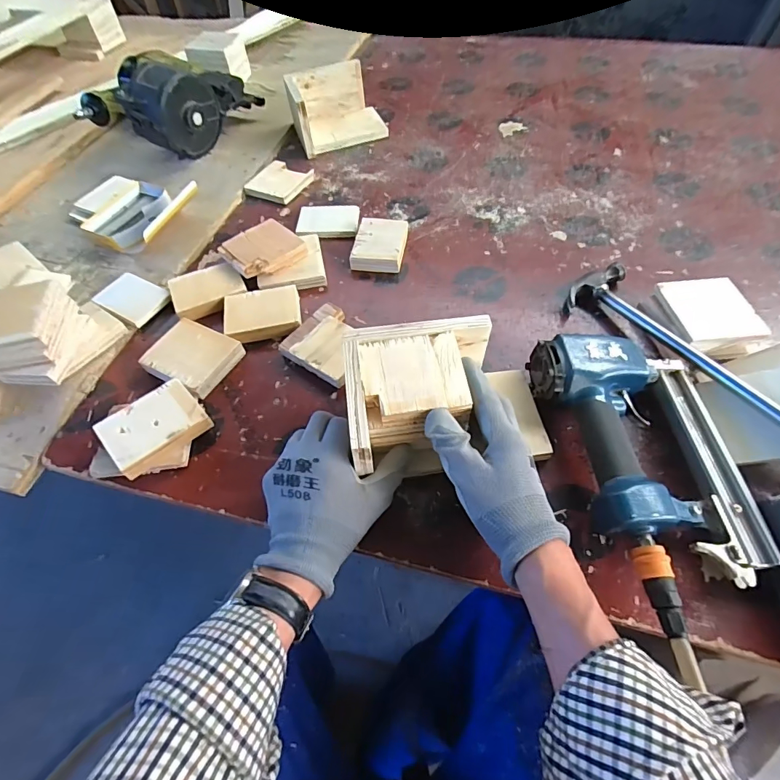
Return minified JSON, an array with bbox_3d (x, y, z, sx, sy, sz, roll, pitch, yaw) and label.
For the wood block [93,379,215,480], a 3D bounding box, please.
[{"bbox_3d":[-0.239,0.036,0.439,0.091,0.016,0.069,-38,68,-23],"label":"wood block"}]

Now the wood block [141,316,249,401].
[{"bbox_3d":[-0.234,-0.038,0.514,0.096,0.029,0.079,22,61,17],"label":"wood block"}]

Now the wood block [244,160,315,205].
[{"bbox_3d":[-0.182,-0.342,0.712,0.089,0.010,0.095,23,61,18],"label":"wood block"}]

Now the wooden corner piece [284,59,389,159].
[{"bbox_3d":[-0.103,-0.515,0.792,0.165,0.094,0.126,-20,58,-9],"label":"wooden corner piece"}]

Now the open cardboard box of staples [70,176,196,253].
[{"bbox_3d":[-0.399,-0.280,0.668,0.194,0.046,0.129,23,61,18],"label":"open cardboard box of staples"}]

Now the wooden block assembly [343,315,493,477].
[{"bbox_3d":[0.033,0.001,0.402,0.139,0.059,0.120,-10,56,-2],"label":"wooden block assembly"}]

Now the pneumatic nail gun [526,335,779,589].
[{"bbox_3d":[0.234,0.055,0.403,0.174,0.065,0.221,1,57,5],"label":"pneumatic nail gun"}]

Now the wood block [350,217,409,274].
[{"bbox_3d":[-0.014,-0.206,0.617,0.070,0.023,0.094,5,57,7],"label":"wood block"}]

